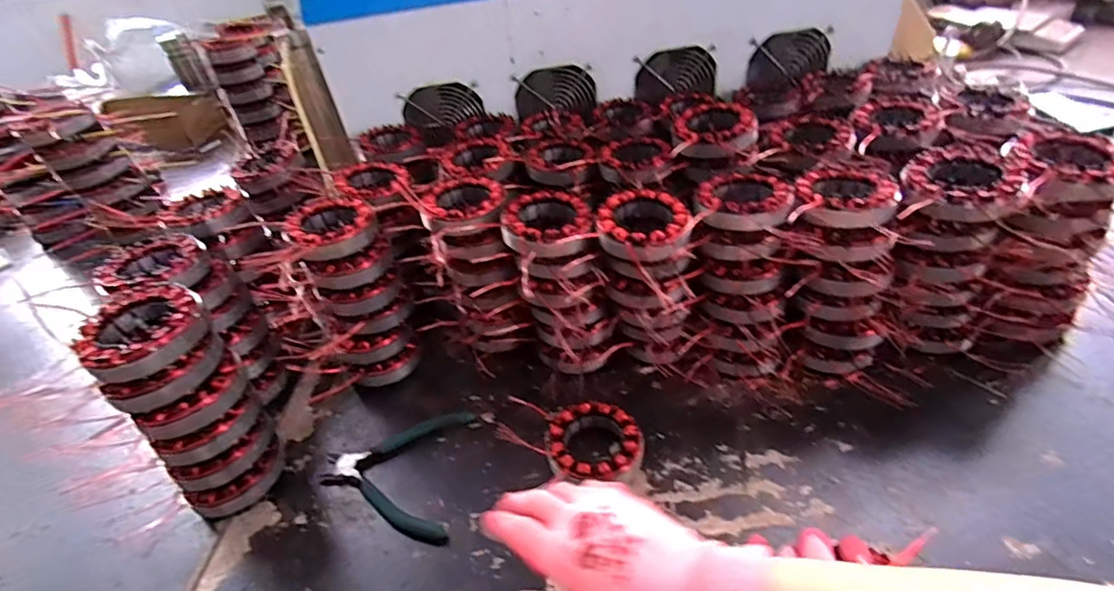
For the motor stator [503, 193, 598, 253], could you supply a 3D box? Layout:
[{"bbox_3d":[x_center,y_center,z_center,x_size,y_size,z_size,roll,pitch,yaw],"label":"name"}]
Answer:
[{"bbox_3d":[-0.008,-0.063,0.498,0.087,0.040,0.098,-8,39,1],"label":"motor stator"}]

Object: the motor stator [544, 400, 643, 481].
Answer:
[{"bbox_3d":[0.034,0.138,0.481,0.087,0.032,0.083,-4,40,6],"label":"motor stator"}]

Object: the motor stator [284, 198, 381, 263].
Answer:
[{"bbox_3d":[-0.230,-0.072,0.524,0.079,0.027,0.083,-28,43,-22],"label":"motor stator"}]

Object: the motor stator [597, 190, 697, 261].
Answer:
[{"bbox_3d":[0.083,-0.066,0.485,0.086,0.026,0.091,-3,45,3],"label":"motor stator"}]

